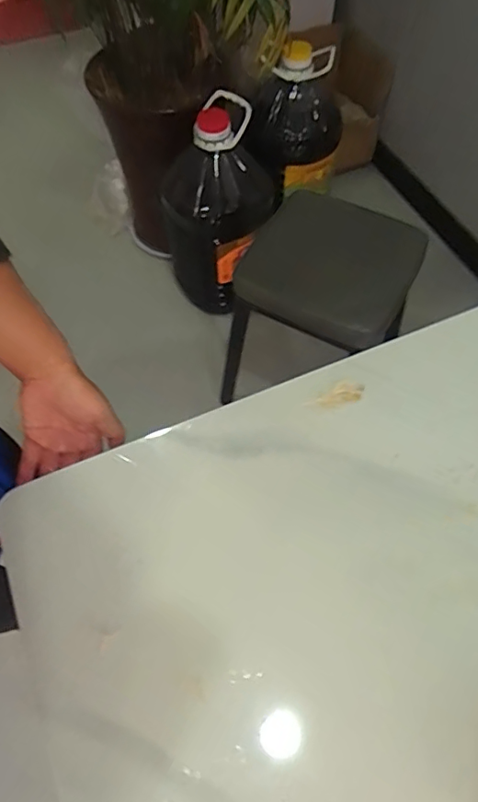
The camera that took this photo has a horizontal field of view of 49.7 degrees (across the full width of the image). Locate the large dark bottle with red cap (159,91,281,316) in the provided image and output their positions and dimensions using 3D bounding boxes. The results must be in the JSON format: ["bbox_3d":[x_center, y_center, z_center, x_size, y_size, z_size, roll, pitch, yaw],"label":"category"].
[{"bbox_3d":[-0.046,-0.462,1.302,0.239,0.474,0.223,3,59,-4],"label":"large dark bottle with red cap"}]

